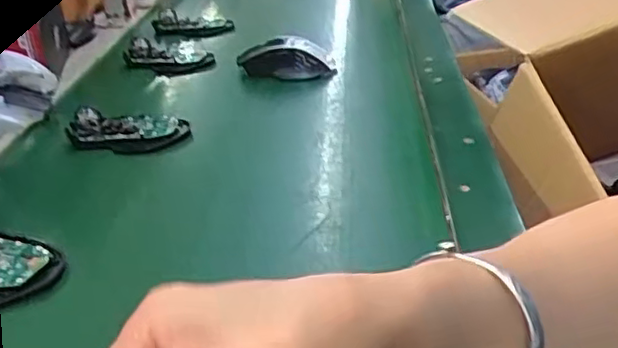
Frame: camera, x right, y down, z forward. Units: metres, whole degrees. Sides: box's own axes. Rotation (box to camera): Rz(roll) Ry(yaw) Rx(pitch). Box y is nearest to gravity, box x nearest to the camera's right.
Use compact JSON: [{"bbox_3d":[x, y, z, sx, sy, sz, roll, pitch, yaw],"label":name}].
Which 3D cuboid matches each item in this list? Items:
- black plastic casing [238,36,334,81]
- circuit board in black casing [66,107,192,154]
[{"bbox_3d":[-0.025,-0.133,0.776,0.117,0.045,0.051,-5,29,-3],"label":"black plastic casing"},{"bbox_3d":[-0.176,-0.045,0.635,0.113,0.034,0.045,-3,29,1],"label":"circuit board in black casing"}]

